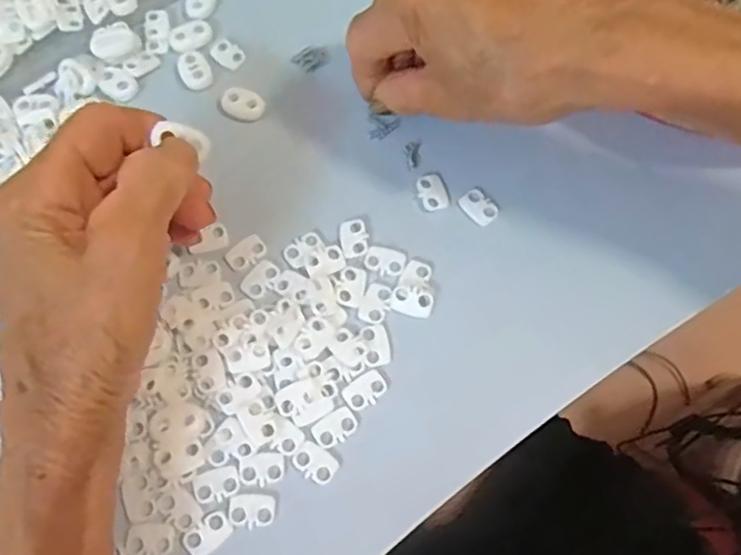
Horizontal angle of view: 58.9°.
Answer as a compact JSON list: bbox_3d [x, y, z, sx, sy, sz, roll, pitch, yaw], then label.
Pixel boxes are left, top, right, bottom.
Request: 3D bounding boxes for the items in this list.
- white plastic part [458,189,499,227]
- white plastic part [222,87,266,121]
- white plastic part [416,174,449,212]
[{"bbox_3d":[0.050,-0.033,0.303,0.013,0.004,0.018,-40,74,-13],"label":"white plastic part"},{"bbox_3d":[-0.063,-0.086,0.324,0.022,0.004,0.016,32,73,12],"label":"white plastic part"},{"bbox_3d":[0.029,-0.041,0.306,0.012,0.004,0.018,-15,70,-5],"label":"white plastic part"}]

